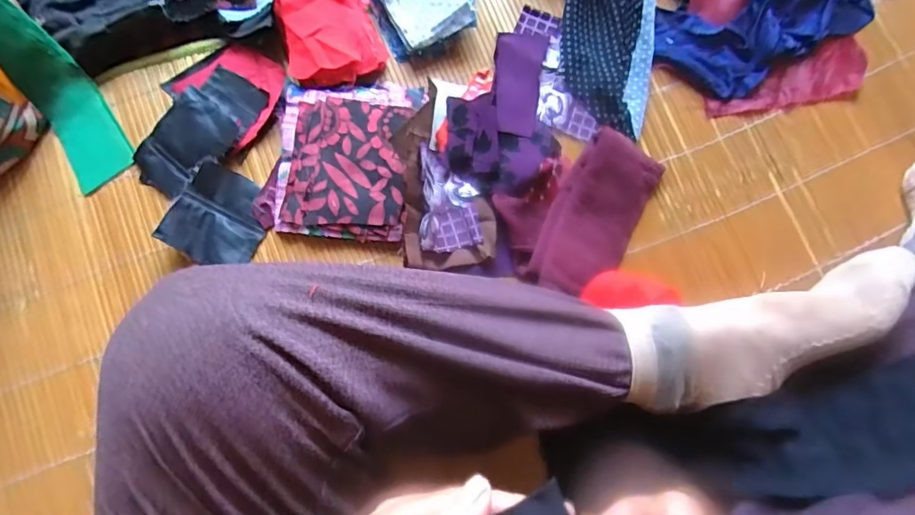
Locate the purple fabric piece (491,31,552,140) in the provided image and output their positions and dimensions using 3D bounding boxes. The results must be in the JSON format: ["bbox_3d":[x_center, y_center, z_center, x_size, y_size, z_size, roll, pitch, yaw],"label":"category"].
[{"bbox_3d":[0.052,-0.153,0.426,0.043,0.007,0.096,8,74,-1],"label":"purple fabric piece"}]

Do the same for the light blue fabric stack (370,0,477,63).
[{"bbox_3d":[-0.035,-0.227,0.429,0.075,0.023,0.098,-21,77,-9],"label":"light blue fabric stack"}]

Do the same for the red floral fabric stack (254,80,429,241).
[{"bbox_3d":[-0.092,-0.082,0.396,0.112,0.018,0.129,8,74,1],"label":"red floral fabric stack"}]

